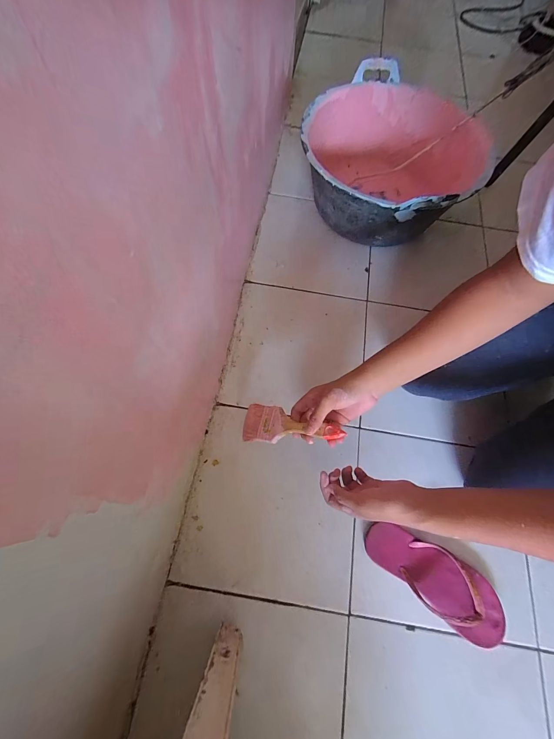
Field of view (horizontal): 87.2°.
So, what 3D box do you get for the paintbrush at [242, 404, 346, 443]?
[{"bbox_3d":[0.013,0.091,0.473,0.193,0.011,0.062,-3,62,40],"label":"paintbrush"}]

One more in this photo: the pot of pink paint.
[{"bbox_3d":[0.271,-0.490,0.712,0.399,0.186,0.466,42,73,13],"label":"pot of pink paint"}]

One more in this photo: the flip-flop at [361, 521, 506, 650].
[{"bbox_3d":[0.254,0.330,0.460,0.231,0.044,0.093,34,71,11],"label":"flip-flop"}]

